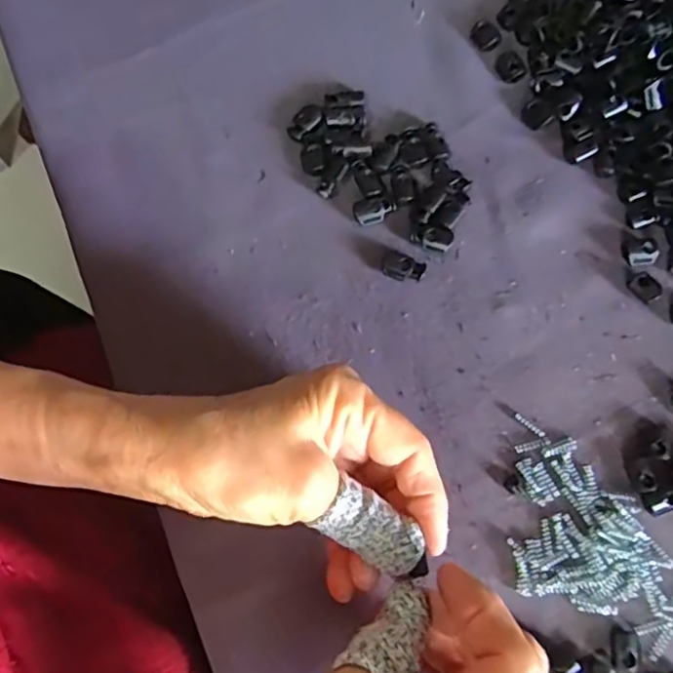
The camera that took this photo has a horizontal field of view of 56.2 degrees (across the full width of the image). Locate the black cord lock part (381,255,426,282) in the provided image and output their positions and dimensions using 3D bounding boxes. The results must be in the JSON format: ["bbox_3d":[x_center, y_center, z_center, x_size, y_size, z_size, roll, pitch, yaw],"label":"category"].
[{"bbox_3d":[0.032,-0.033,0.304,0.020,0.006,0.011,19,77,6],"label":"black cord lock part"}]

